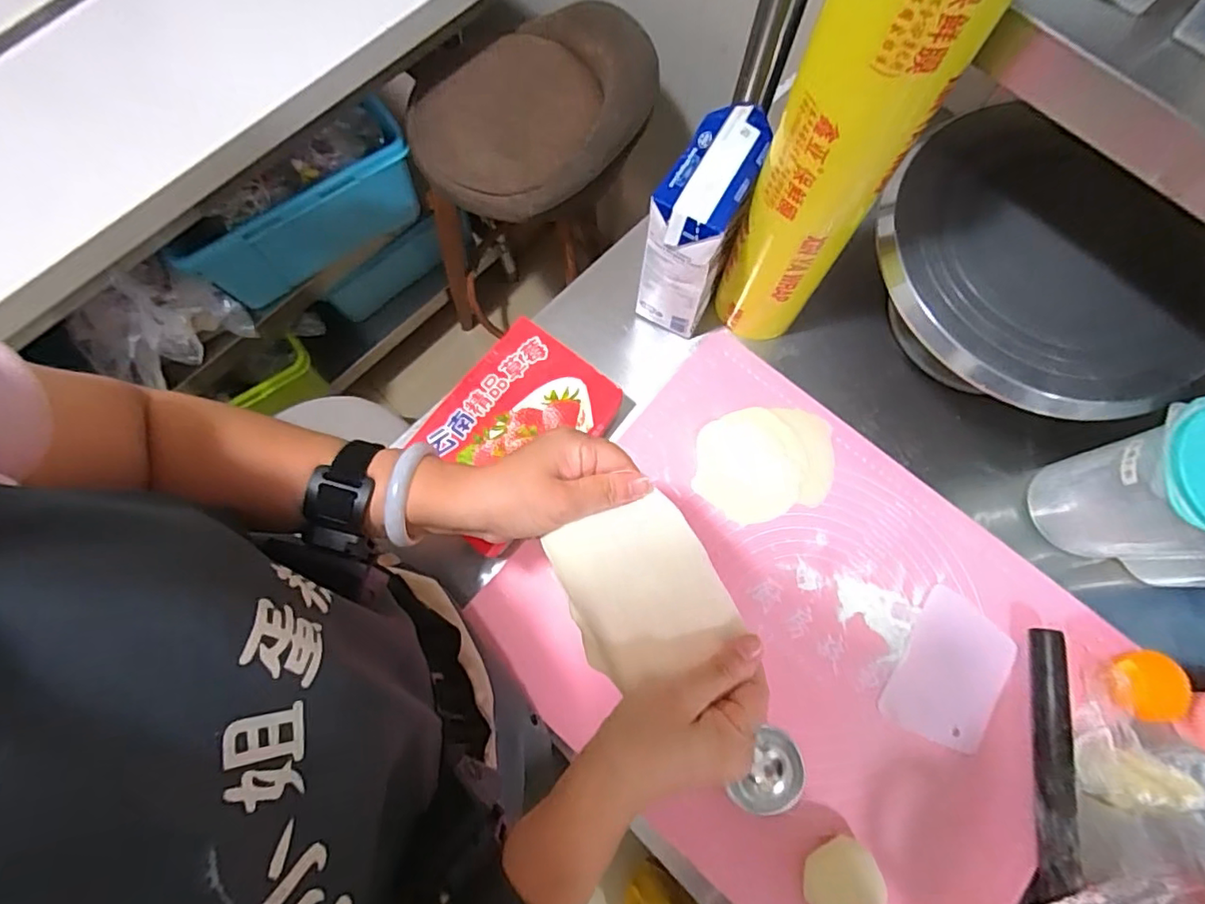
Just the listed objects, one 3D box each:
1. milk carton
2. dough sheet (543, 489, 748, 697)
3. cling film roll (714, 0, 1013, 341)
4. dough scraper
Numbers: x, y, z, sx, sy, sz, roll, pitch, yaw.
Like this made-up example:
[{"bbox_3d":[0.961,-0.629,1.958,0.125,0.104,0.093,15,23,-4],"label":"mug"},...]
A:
[{"bbox_3d":[0.089,-0.197,0.529,0.059,0.179,0.115,30,77,7],"label":"milk carton"},{"bbox_3d":[0.023,0.081,0.343,0.087,0.015,0.096,-21,76,-6],"label":"dough sheet"},{"bbox_3d":[0.167,-0.207,0.434,0.085,0.363,0.094,26,77,6],"label":"cling film roll"},{"bbox_3d":[0.308,0.194,0.511,0.086,0.004,0.126,31,77,7],"label":"dough scraper"}]

